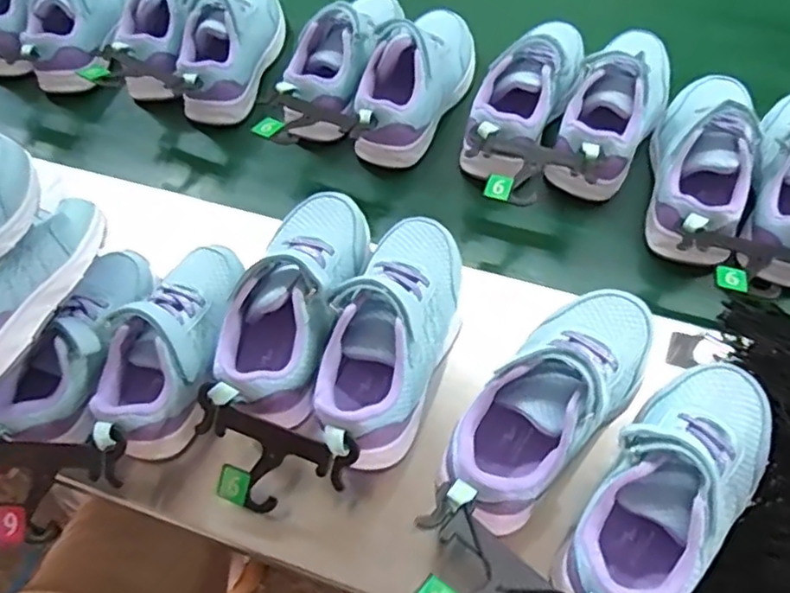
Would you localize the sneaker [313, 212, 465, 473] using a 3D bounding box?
[{"bbox_3d":[-0.002,0.022,0.430,0.077,0.071,0.185,14,58,8],"label":"sneaker"}]

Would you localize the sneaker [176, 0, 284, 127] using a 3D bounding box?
[{"bbox_3d":[-0.158,-0.237,0.626,0.075,0.086,0.175,11,58,6],"label":"sneaker"}]

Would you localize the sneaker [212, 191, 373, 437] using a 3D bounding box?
[{"bbox_3d":[-0.068,-0.002,0.439,0.069,0.077,0.177,13,58,7],"label":"sneaker"}]

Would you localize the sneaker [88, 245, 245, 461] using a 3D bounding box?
[{"bbox_3d":[-0.151,0.030,0.438,0.073,0.065,0.156,3,57,1],"label":"sneaker"}]

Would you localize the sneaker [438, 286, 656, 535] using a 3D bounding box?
[{"bbox_3d":[0.098,0.059,0.390,0.067,0.074,0.172,36,63,20],"label":"sneaker"}]

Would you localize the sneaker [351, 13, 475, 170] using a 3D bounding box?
[{"bbox_3d":[0.015,-0.194,0.572,0.075,0.077,0.172,29,61,17],"label":"sneaker"}]

